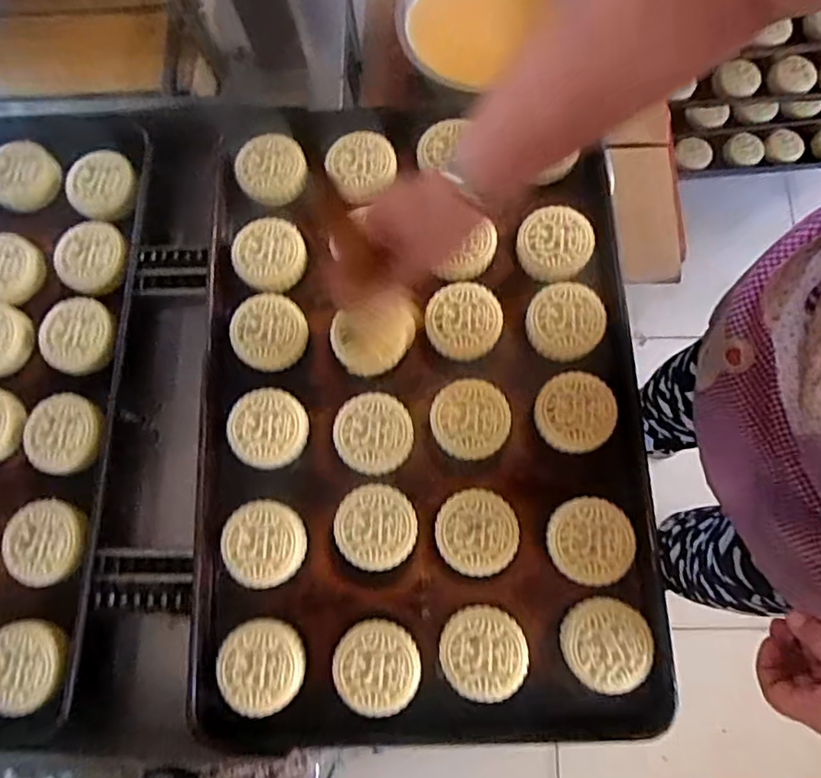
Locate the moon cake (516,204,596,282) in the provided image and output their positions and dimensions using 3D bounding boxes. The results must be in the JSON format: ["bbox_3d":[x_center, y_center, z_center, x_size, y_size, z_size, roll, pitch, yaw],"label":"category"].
[{"bbox_3d":[0.140,-0.141,0.557,0.070,0.017,0.070,-4,77,-1],"label":"moon cake"}]

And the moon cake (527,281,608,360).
[{"bbox_3d":[0.145,-0.064,0.539,0.069,0.019,0.072,12,77,3],"label":"moon cake"}]

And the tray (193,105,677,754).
[{"bbox_3d":[0.006,0.000,0.541,0.397,0.047,0.590,-3,77,-1],"label":"tray"}]

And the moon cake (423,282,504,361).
[{"bbox_3d":[0.051,-0.064,0.548,0.070,0.020,0.069,0,77,0],"label":"moon cake"}]

